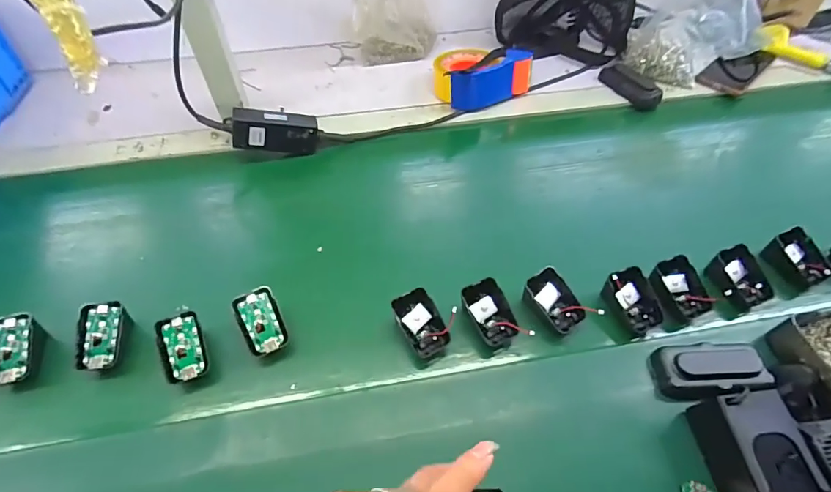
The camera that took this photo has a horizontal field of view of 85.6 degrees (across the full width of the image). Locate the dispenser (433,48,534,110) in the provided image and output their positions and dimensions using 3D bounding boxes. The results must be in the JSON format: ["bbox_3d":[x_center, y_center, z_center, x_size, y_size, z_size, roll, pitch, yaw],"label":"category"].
[{"bbox_3d":[0.106,-0.288,0.743,0.149,0.065,0.110,-10,51,-8],"label":"dispenser"}]

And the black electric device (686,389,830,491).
[{"bbox_3d":[0.301,0.206,0.371,0.057,0.055,0.152,-4,51,-3],"label":"black electric device"}]

